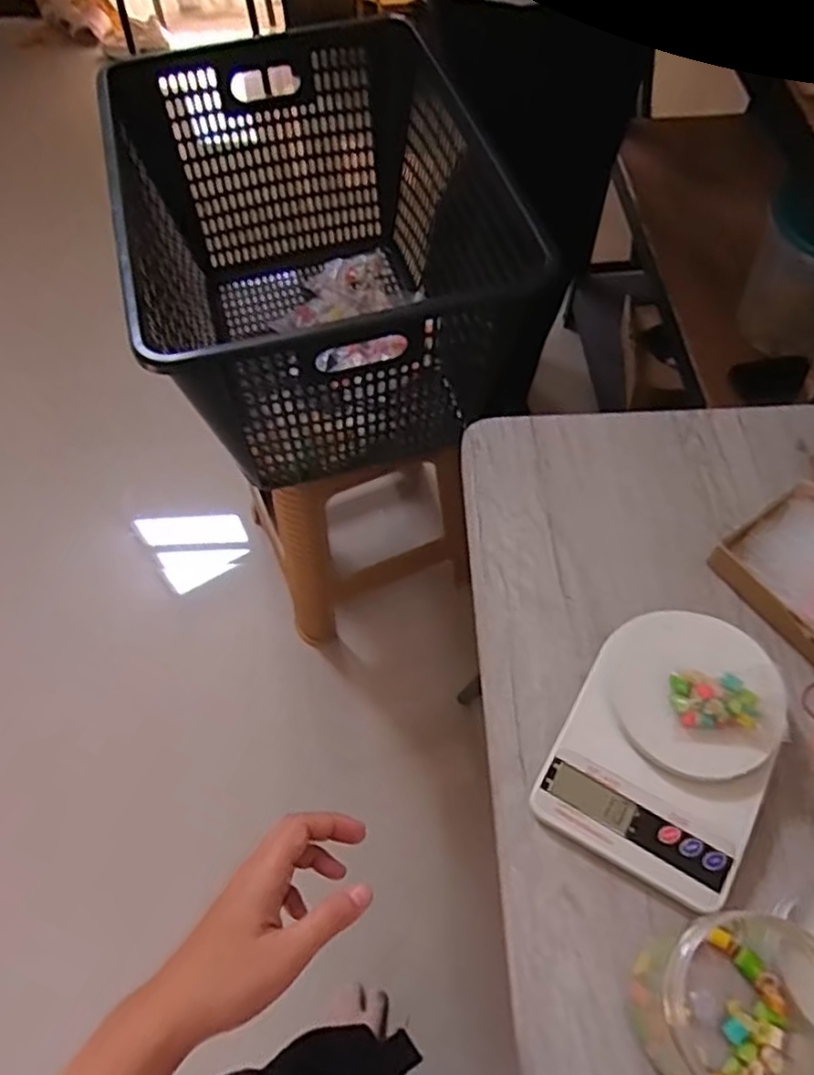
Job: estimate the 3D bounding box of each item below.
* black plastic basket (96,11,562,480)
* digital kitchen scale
[{"bbox_3d":[-0.109,-0.362,0.968,0.426,0.321,0.582,-14,60,-6],"label":"black plastic basket"},{"bbox_3d":[0.176,0.133,0.490,0.128,0.042,0.179,25,63,16],"label":"digital kitchen scale"}]

